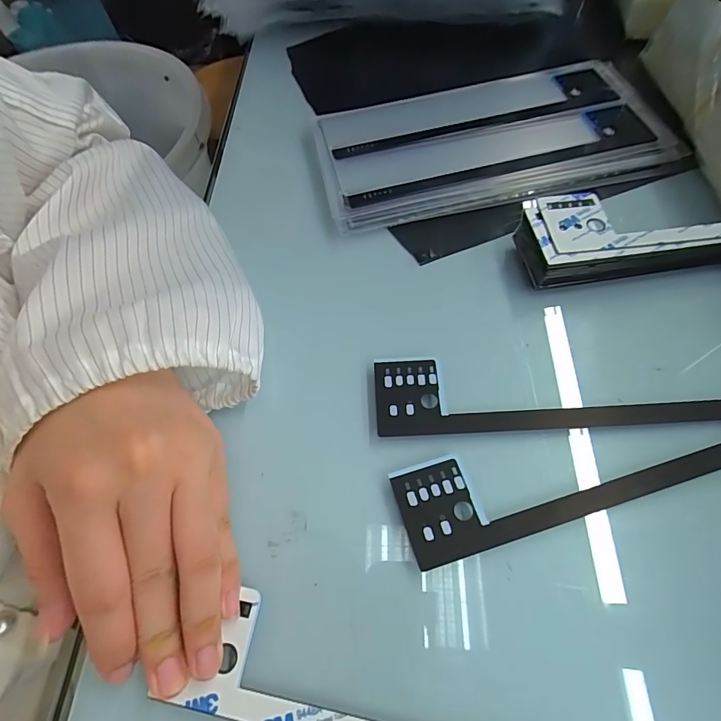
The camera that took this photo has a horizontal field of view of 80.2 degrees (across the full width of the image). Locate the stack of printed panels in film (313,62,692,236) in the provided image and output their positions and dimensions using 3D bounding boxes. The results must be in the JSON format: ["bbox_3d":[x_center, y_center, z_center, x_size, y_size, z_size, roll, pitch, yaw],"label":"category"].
[{"bbox_3d":[0.091,-0.161,0.314,0.239,0.017,0.120,-11,62,-2],"label":"stack of printed panels in film"}]

